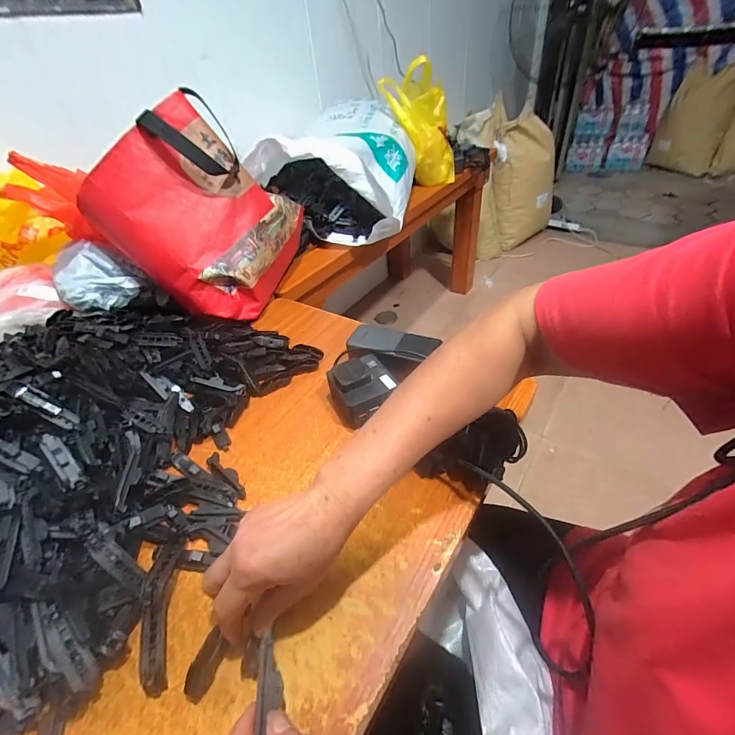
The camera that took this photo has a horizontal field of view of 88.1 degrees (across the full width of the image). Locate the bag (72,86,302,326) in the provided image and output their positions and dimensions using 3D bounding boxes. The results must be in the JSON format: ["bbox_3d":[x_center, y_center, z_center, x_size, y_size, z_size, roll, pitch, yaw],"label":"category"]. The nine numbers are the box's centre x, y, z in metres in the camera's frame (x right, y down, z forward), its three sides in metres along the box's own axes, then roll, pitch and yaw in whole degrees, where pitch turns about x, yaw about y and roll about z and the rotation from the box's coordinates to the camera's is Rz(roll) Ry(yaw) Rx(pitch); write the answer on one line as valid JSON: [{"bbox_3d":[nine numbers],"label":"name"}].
[{"bbox_3d":[-0.265,-0.260,0.643,0.292,0.310,0.136,-59,23,-10],"label":"bag"}]

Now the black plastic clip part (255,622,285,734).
[{"bbox_3d":[-0.068,0.227,0.267,0.017,0.009,0.071,-9,46,-1],"label":"black plastic clip part"}]

